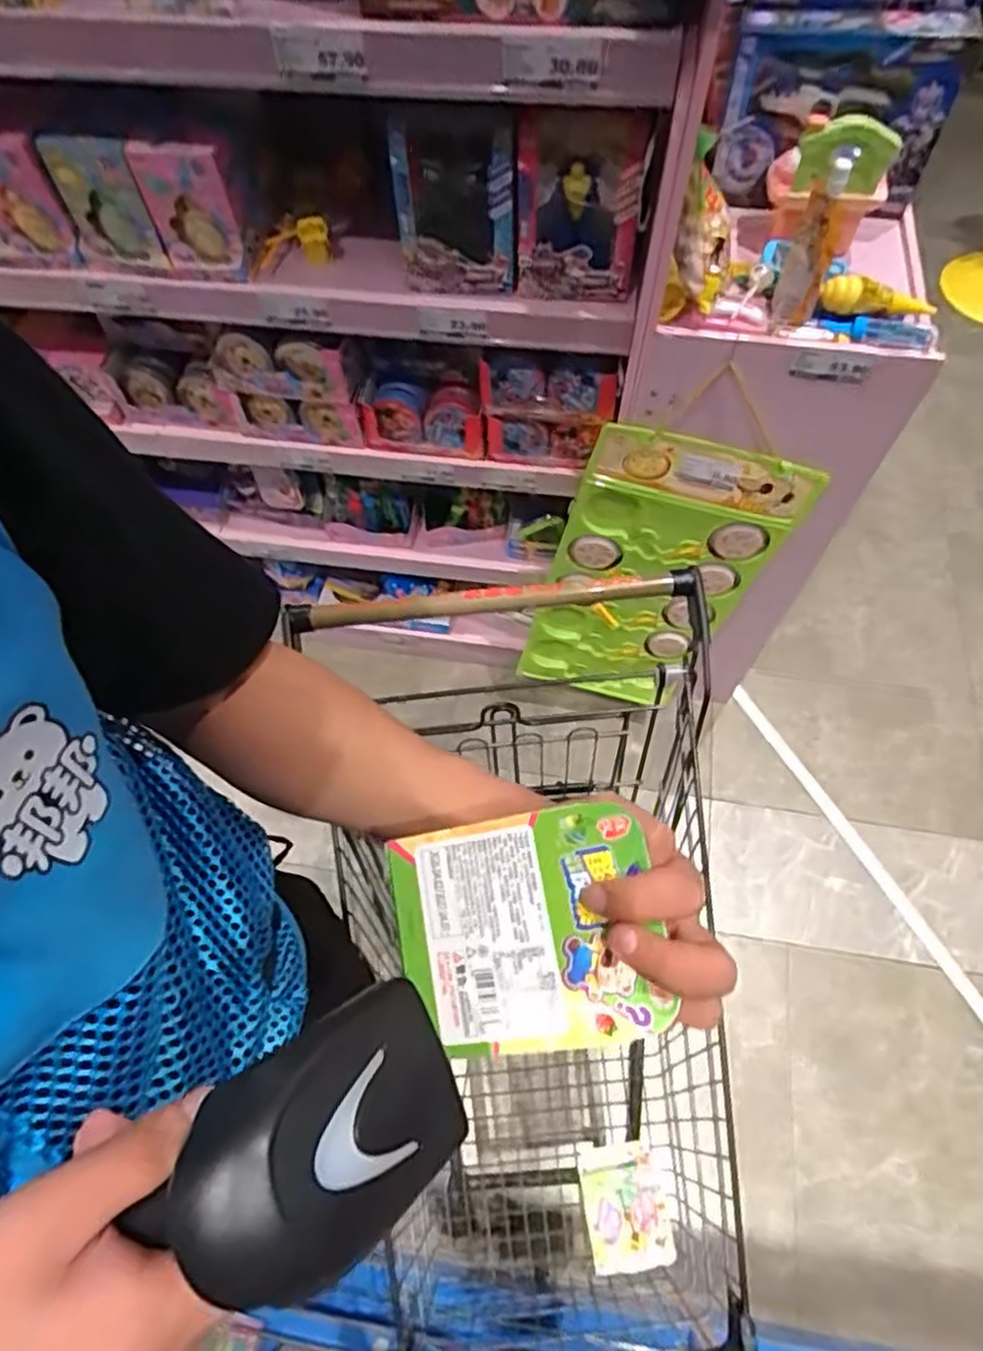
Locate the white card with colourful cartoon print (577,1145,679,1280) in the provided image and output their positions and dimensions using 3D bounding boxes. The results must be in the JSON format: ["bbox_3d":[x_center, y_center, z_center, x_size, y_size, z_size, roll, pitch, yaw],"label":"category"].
[{"bbox_3d":[0.165,0.652,0.874,0.100,0.011,0.128,-9,45,1],"label":"white card with colourful cartoon print"}]

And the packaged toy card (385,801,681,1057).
[{"bbox_3d":[0.012,0.115,0.315,0.117,0.004,0.096,-16,75,17],"label":"packaged toy card"}]

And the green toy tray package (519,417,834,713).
[{"bbox_3d":[0.262,-0.142,1.253,0.320,0.674,0.034,18,58,1],"label":"green toy tray package"}]

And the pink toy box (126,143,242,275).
[{"bbox_3d":[-0.368,-0.562,0.852,0.104,0.133,0.031,6,63,4],"label":"pink toy box"}]

